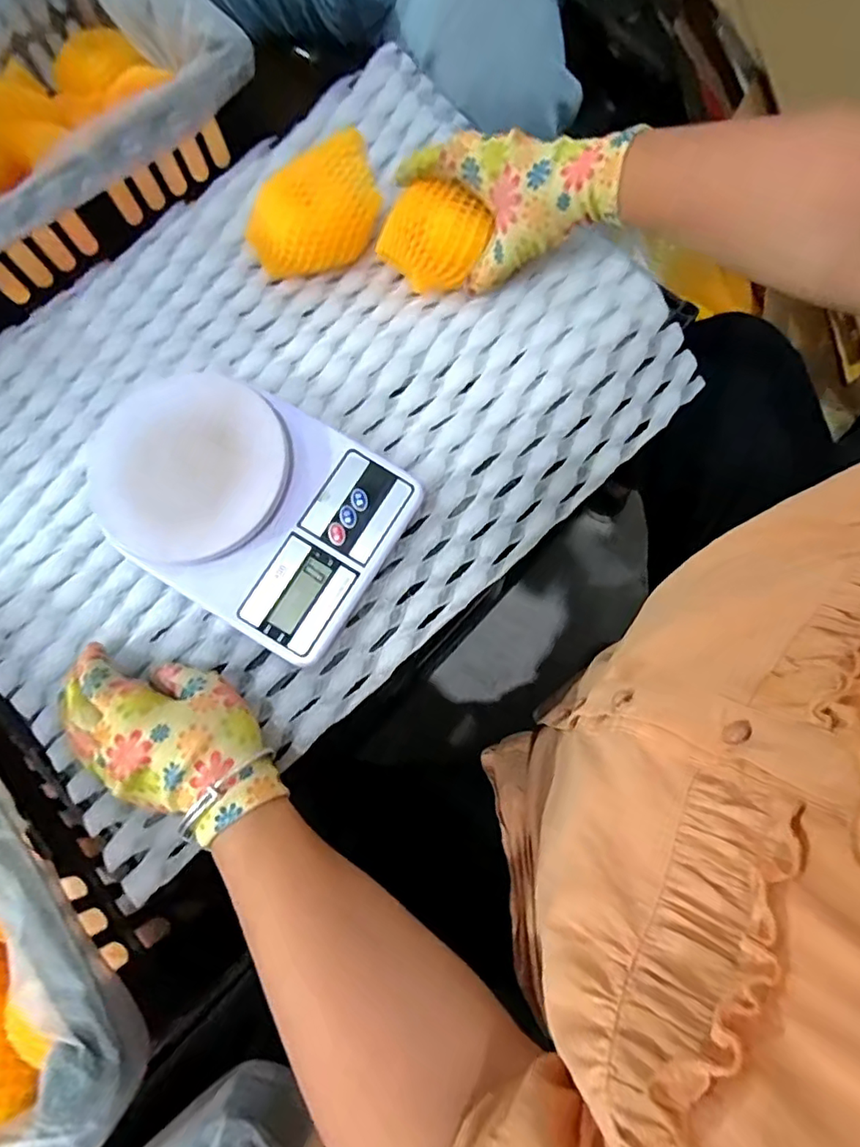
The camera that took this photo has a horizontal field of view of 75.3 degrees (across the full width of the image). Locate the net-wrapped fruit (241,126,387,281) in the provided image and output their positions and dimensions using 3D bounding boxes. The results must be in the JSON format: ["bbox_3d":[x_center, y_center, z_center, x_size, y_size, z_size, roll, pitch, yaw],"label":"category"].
[{"bbox_3d":[-0.092,-0.282,0.437,0.108,0.064,0.072,-15,74,-3],"label":"net-wrapped fruit"}]

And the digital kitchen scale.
[{"bbox_3d":[-0.129,-0.051,0.387,0.207,0.047,0.152,30,77,9],"label":"digital kitchen scale"}]

